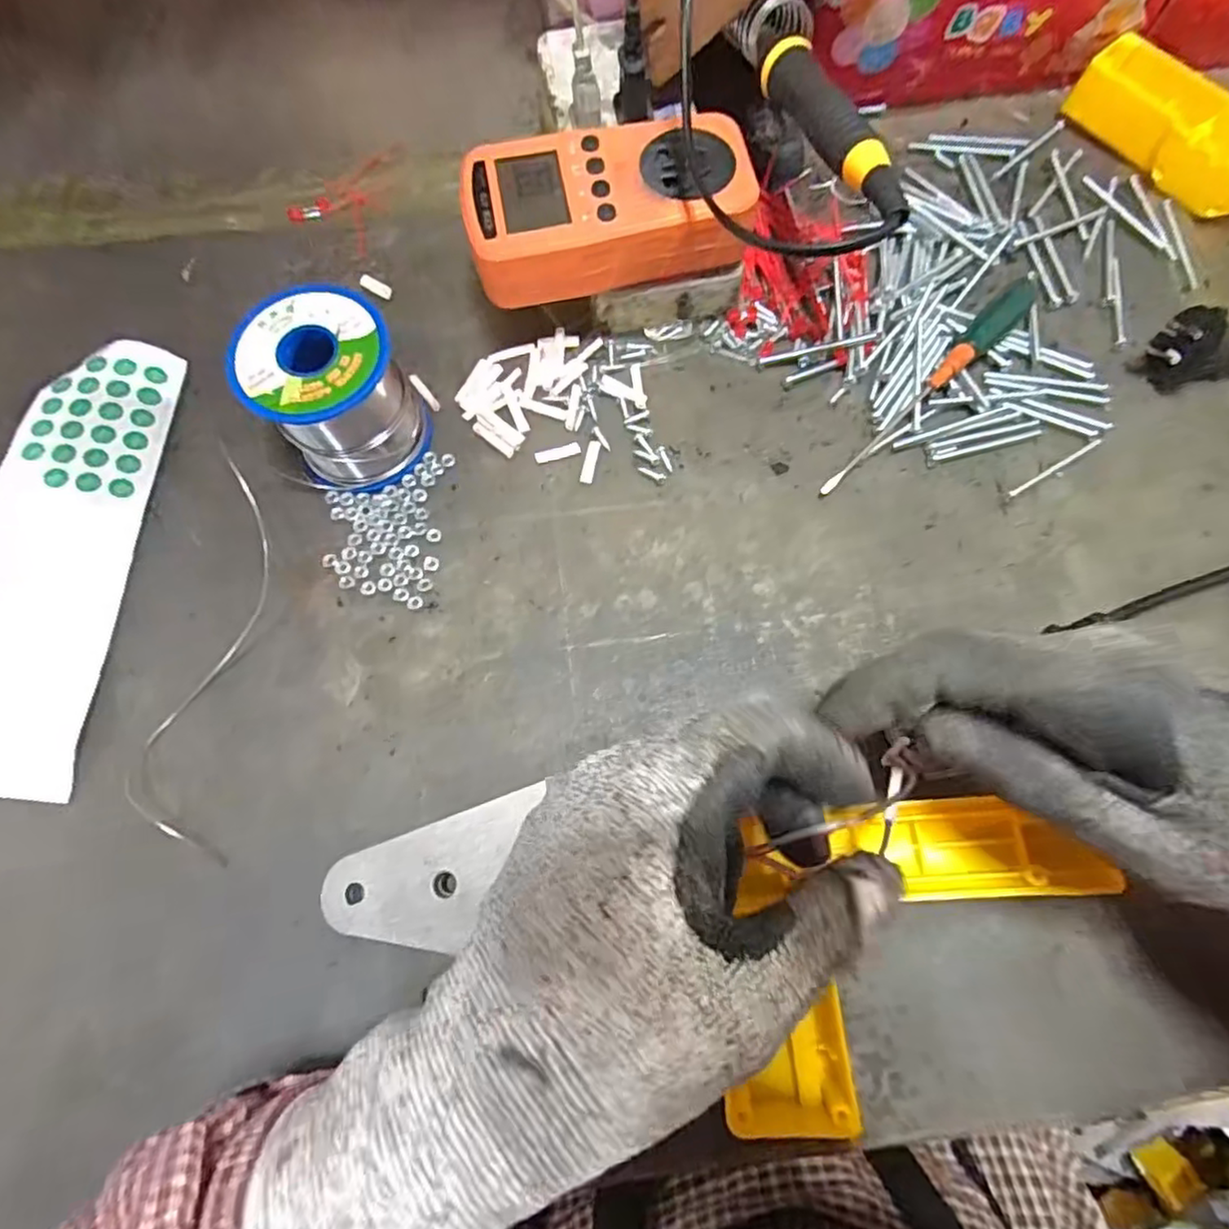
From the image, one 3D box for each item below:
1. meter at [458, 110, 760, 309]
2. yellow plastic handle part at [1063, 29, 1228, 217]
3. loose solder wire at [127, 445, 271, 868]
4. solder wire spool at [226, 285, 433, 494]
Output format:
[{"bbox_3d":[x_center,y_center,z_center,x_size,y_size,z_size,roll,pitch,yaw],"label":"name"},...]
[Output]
[{"bbox_3d":[-0.003,-0.186,0.298,0.126,0.030,0.061,-11,73,-2],"label":"meter"},{"bbox_3d":[0.341,-0.299,0.365,0.113,0.025,0.146,42,78,13],"label":"yellow plastic handle part"},{"bbox_3d":[-0.182,0.015,0.289,0.042,0.011,0.181,-1,68,-4],"label":"loose solder wire"},{"bbox_3d":[-0.126,-0.101,0.296,0.062,0.062,0.063,0,73,1],"label":"solder wire spool"}]

